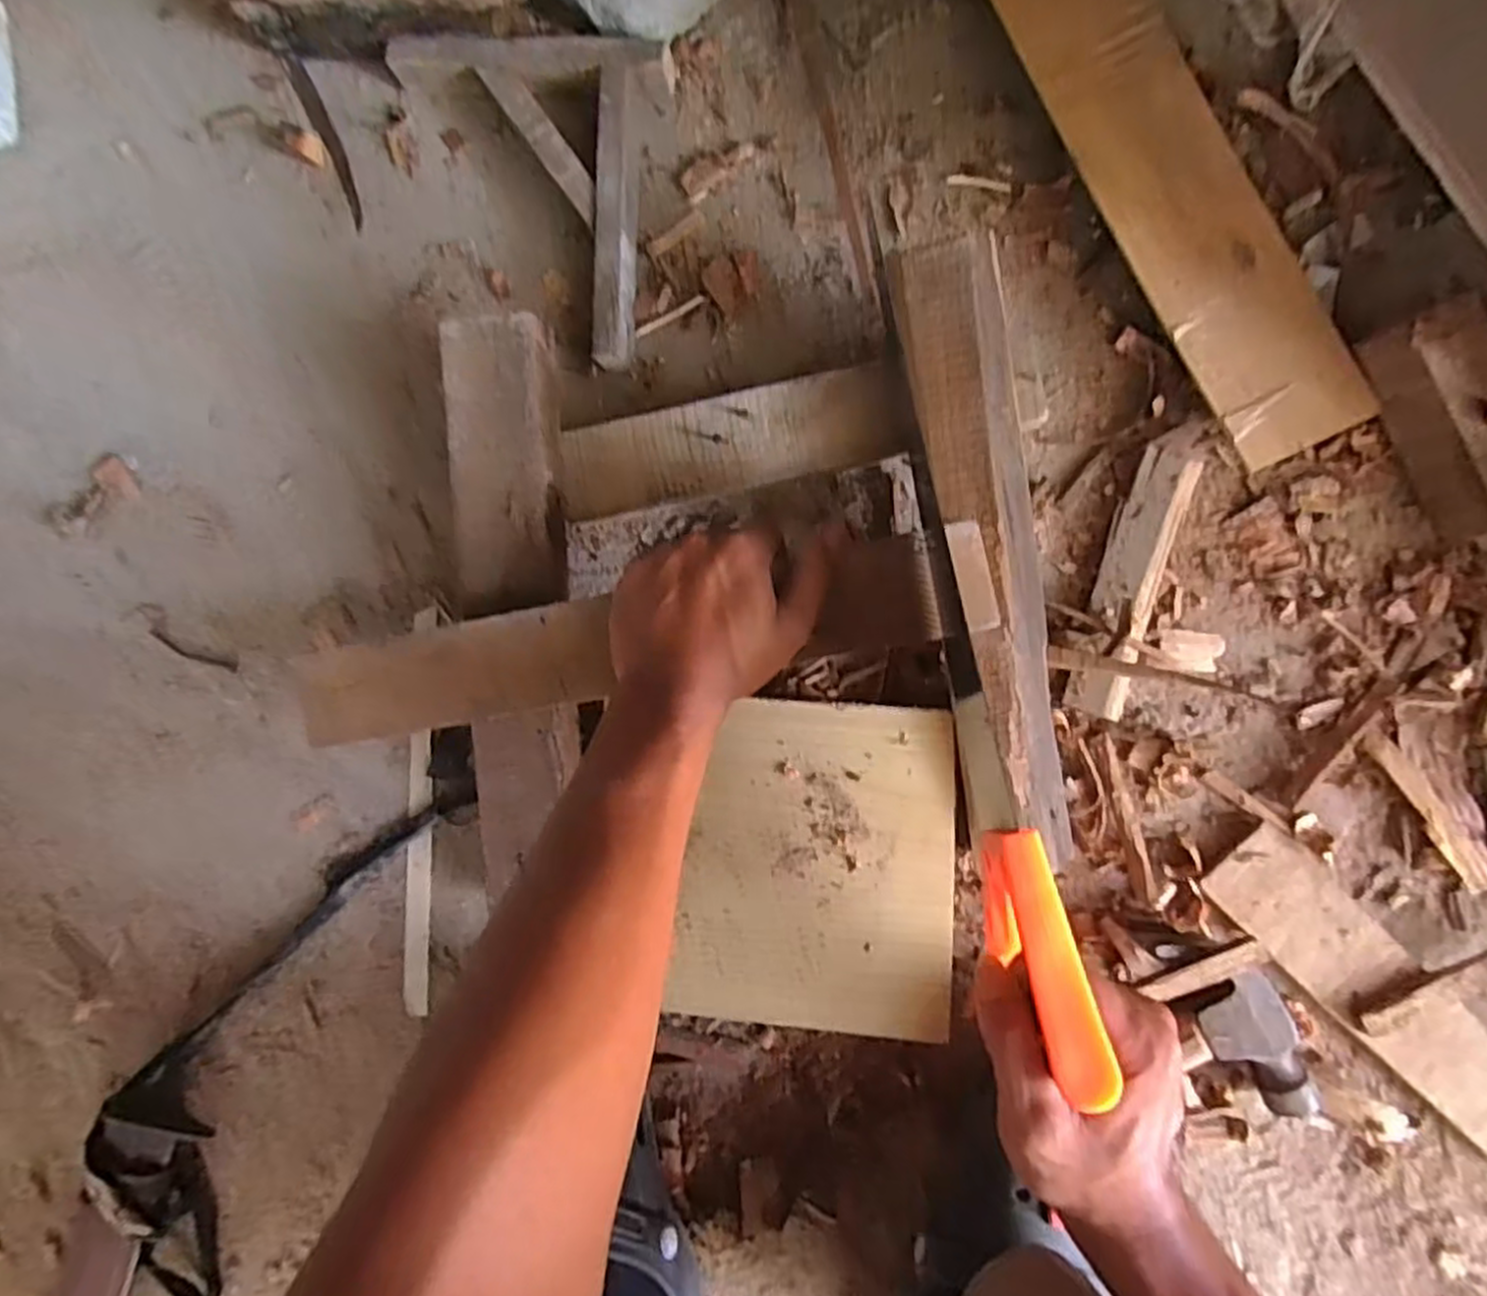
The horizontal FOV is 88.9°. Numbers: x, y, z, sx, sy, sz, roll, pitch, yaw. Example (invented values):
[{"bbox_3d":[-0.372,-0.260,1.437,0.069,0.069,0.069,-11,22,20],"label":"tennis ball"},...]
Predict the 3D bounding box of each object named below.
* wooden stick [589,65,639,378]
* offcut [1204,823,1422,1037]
[{"bbox_3d":[-0.087,-0.290,0.520,0.023,0.033,0.200,0,86,6],"label":"wooden stick"},{"bbox_3d":[0.347,0.168,0.468,0.060,0.010,0.115,-44,84,1],"label":"offcut"}]

